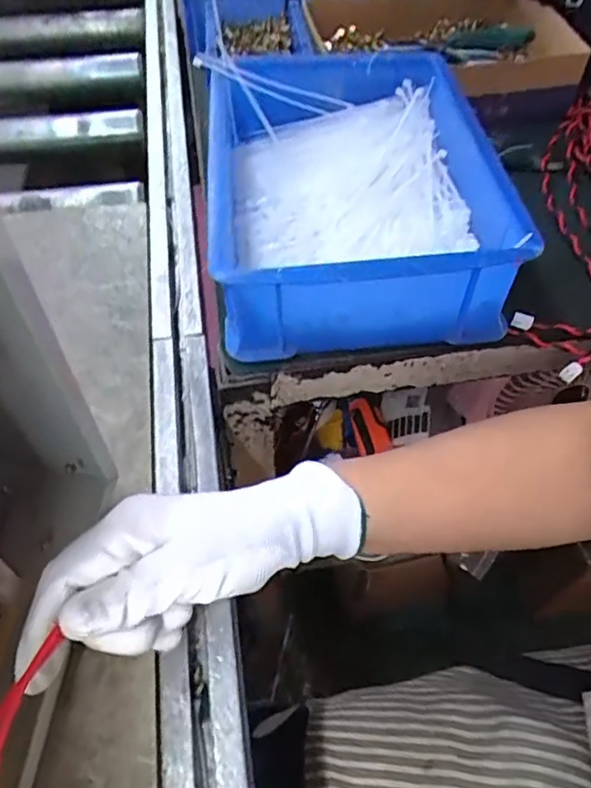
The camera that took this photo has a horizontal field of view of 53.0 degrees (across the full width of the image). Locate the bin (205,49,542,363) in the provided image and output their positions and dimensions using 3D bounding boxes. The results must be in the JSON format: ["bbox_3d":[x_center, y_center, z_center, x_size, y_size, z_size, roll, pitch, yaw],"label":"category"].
[{"bbox_3d":[0.042,-0.164,0.478,0.212,0.099,0.312,-3,52,-4],"label":"bin"}]

